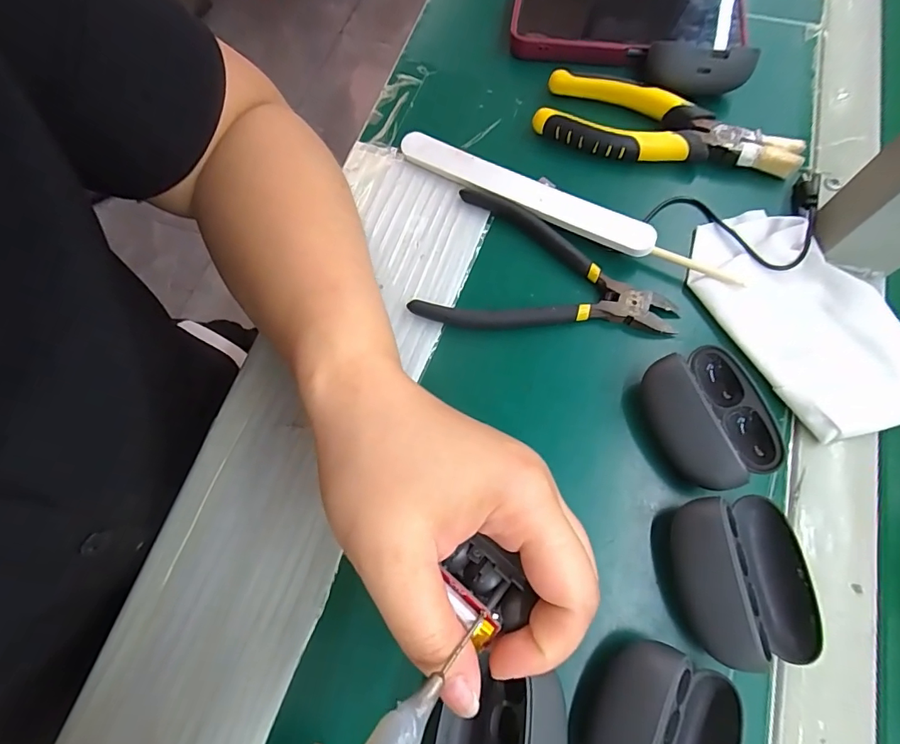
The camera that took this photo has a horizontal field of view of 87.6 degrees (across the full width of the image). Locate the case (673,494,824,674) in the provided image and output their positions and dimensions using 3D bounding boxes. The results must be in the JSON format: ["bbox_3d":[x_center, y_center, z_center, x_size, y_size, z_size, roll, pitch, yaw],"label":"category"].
[{"bbox_3d":[0.130,0.093,0.212,0.056,0.027,0.067,-6,69,1],"label":"case"}]

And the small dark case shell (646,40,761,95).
[{"bbox_3d":[0.168,-0.204,0.320,0.067,0.034,0.016,19,71,10],"label":"small dark case shell"}]

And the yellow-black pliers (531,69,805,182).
[{"bbox_3d":[0.141,-0.160,0.311,0.165,0.018,0.054,20,71,10],"label":"yellow-black pliers"}]

